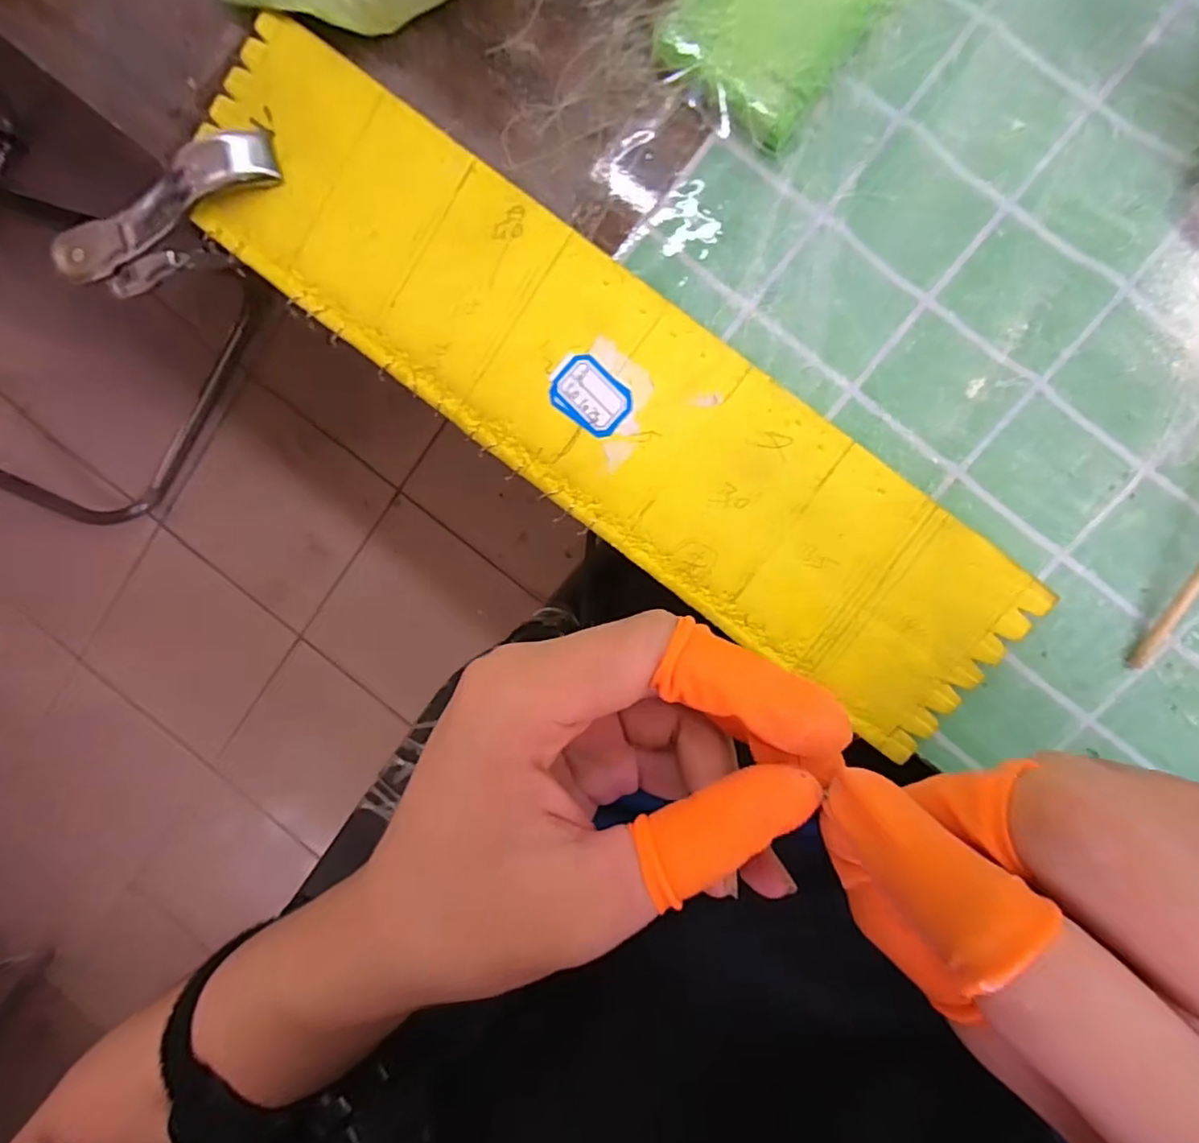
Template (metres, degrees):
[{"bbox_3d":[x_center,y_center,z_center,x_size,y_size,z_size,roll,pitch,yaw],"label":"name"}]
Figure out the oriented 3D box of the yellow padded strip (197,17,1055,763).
[{"bbox_3d":[0.002,-0.066,0.223,0.332,0.012,0.088,38,99,2],"label":"yellow padded strip"}]

